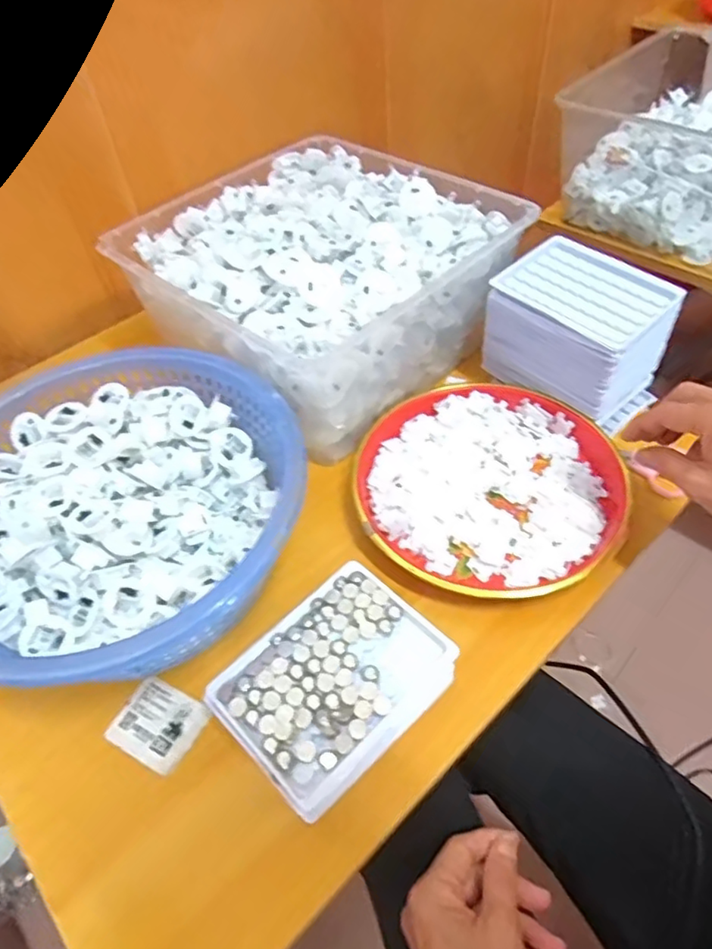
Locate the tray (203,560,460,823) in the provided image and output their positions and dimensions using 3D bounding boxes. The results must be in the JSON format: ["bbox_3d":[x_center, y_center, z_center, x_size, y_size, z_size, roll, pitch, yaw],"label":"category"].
[{"bbox_3d":[-0.014,0.125,0.374,0.131,0.014,0.103,-39,59,-23],"label":"tray"}]

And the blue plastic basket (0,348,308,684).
[{"bbox_3d":[-0.171,0.028,0.445,0.269,0.085,0.265,-2,52,3],"label":"blue plastic basket"}]

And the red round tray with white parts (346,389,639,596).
[{"bbox_3d":[0.108,0.007,0.505,0.208,0.024,0.213,-2,52,3],"label":"red round tray with white parts"}]

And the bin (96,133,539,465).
[{"bbox_3d":[-0.033,-0.194,0.591,0.278,0.131,0.288,37,63,28],"label":"bin"}]

